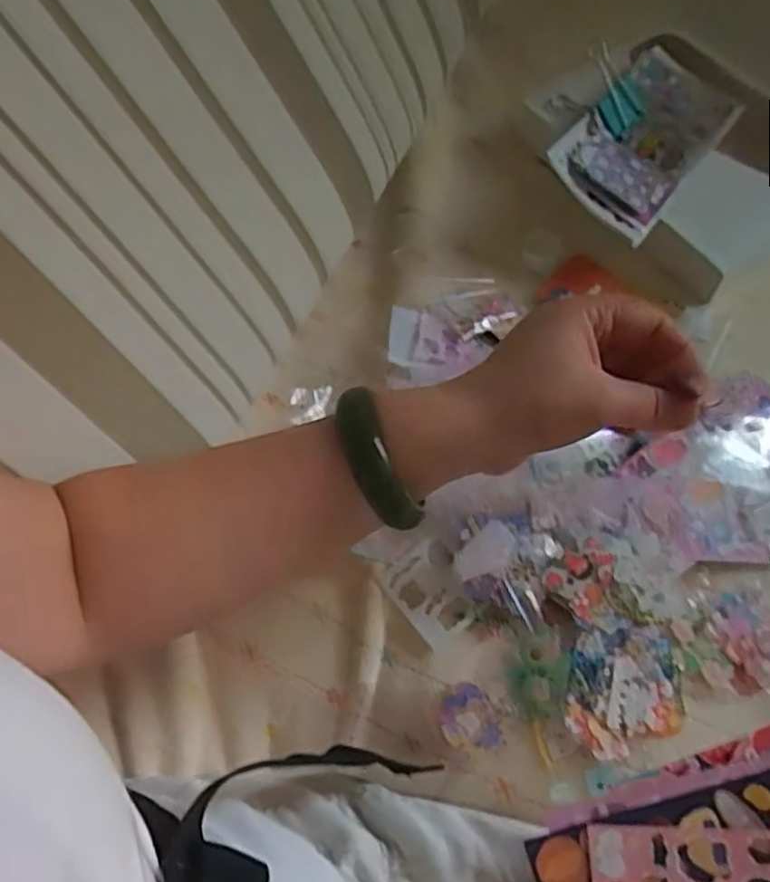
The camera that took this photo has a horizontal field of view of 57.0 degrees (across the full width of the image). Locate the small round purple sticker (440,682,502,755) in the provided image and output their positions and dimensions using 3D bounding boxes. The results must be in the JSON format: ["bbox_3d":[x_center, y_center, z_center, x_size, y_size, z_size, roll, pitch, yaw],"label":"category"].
[{"bbox_3d":[0.048,0.162,0.411,0.031,0.006,0.036,-16,68,-5],"label":"small round purple sticker"}]

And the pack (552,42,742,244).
[{"bbox_3d":[0.190,-0.243,0.550,0.118,0.024,0.181,39,66,3],"label":"pack"}]

